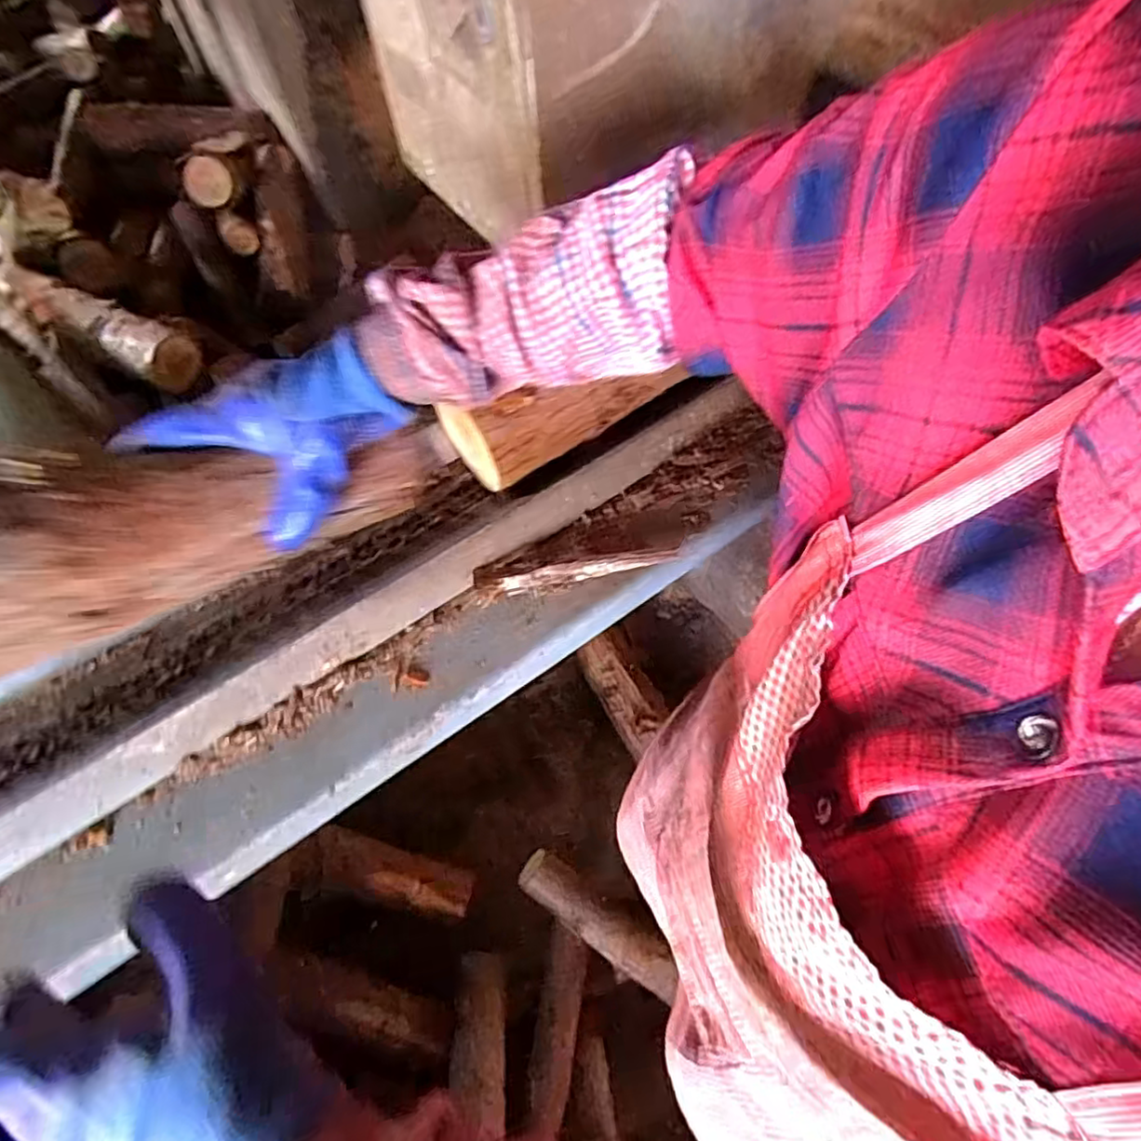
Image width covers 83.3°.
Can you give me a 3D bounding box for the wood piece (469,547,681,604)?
[{"bbox_3d":[0.006,-0.004,0.542,0.171,0.018,0.033,-11,60,-2],"label":"wood piece"}]

